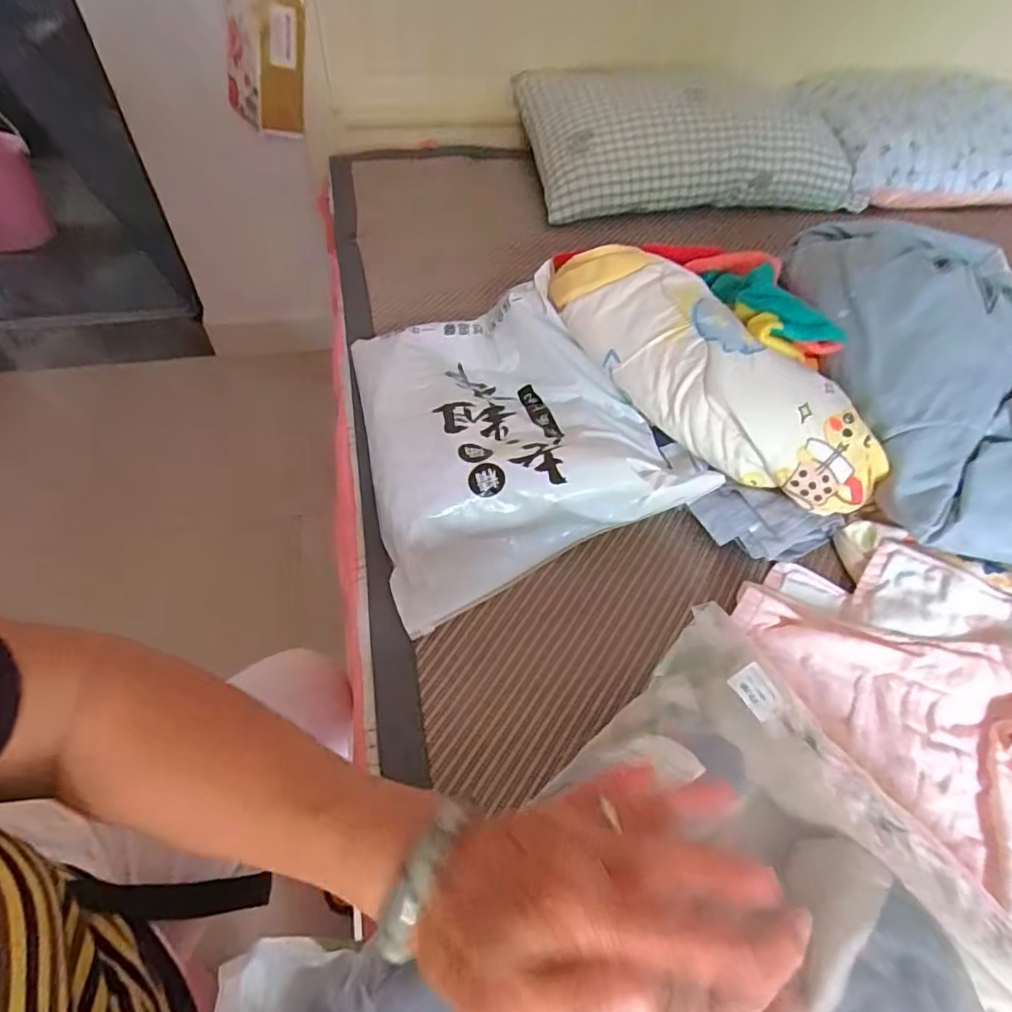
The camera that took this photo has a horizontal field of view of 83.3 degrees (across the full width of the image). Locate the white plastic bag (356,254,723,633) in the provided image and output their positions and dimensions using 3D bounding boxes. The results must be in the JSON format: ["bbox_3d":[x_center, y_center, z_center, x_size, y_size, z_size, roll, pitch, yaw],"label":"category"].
[{"bbox_3d":[-0.020,-0.093,0.635,0.302,0.109,0.367,-19,55,-18],"label":"white plastic bag"}]

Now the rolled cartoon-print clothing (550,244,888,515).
[{"bbox_3d":[0.207,-0.139,0.589,0.111,0.110,0.370,-33,61,-26],"label":"rolled cartoon-print clothing"}]

